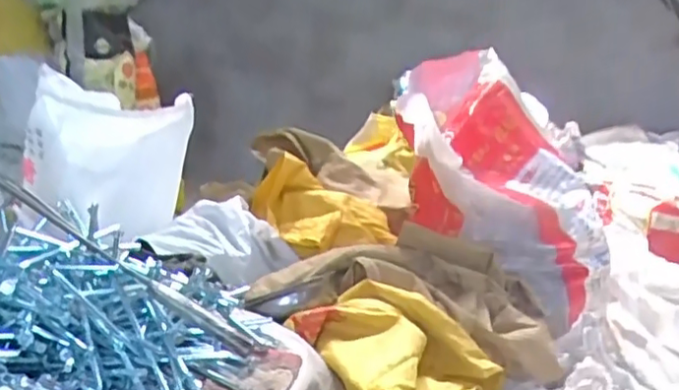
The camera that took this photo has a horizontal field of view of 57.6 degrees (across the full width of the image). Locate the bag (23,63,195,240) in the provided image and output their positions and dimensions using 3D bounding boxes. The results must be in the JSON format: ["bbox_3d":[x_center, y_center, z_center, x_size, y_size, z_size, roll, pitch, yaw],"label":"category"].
[{"bbox_3d":[-0.478,-0.090,1.228,0.377,0.275,0.102,16,27,13],"label":"bag"}]

